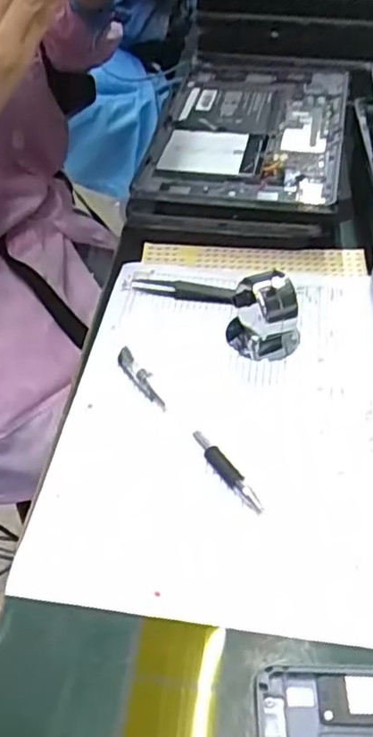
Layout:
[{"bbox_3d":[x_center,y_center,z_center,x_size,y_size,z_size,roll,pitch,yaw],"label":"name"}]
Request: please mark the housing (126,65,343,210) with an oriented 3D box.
[{"bbox_3d":[0.063,-0.225,0.621,0.165,0.015,0.255,9,45,8],"label":"housing"}]

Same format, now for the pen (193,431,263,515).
[{"bbox_3d":[0.026,0.063,0.410,0.010,0.014,0.064,-27,52,-23],"label":"pen"}]

